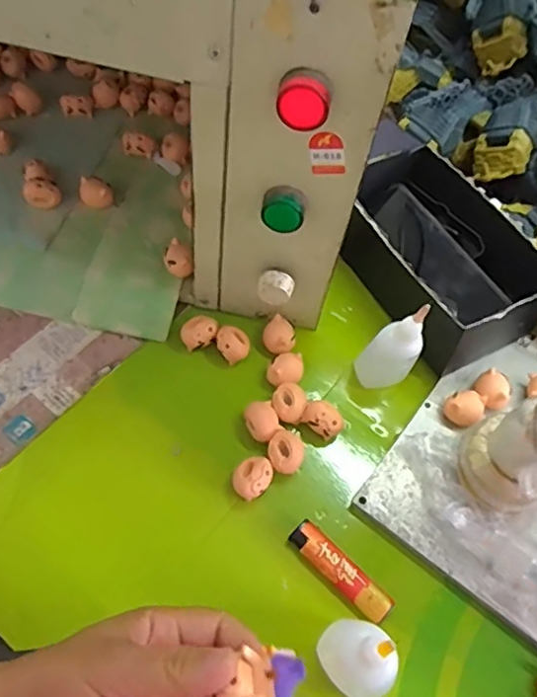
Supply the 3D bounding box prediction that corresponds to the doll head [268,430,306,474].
[{"bbox_3d":[0.013,0.078,0.438,0.027,0.019,0.029,1,62,-2],"label":"doll head"}]

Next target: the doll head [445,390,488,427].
[{"bbox_3d":[0.149,0.047,0.459,0.027,0.021,0.028,1,62,-2],"label":"doll head"}]

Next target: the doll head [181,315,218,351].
[{"bbox_3d":[-0.056,-0.012,0.486,0.029,0.022,0.022,-20,65,-13],"label":"doll head"}]

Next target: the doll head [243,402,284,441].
[{"bbox_3d":[-0.005,0.057,0.452,0.024,0.017,0.031,-12,63,-9],"label":"doll head"}]

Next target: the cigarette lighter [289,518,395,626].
[{"bbox_3d":[0.049,0.151,0.405,0.079,0.010,0.020,41,67,18],"label":"cigarette lighter"}]

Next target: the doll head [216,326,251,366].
[{"bbox_3d":[-0.028,-0.002,0.482,0.026,0.022,0.025,1,62,-2],"label":"doll head"}]

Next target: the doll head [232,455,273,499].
[{"bbox_3d":[-0.011,0.094,0.428,0.025,0.024,0.031,38,66,16],"label":"doll head"}]

